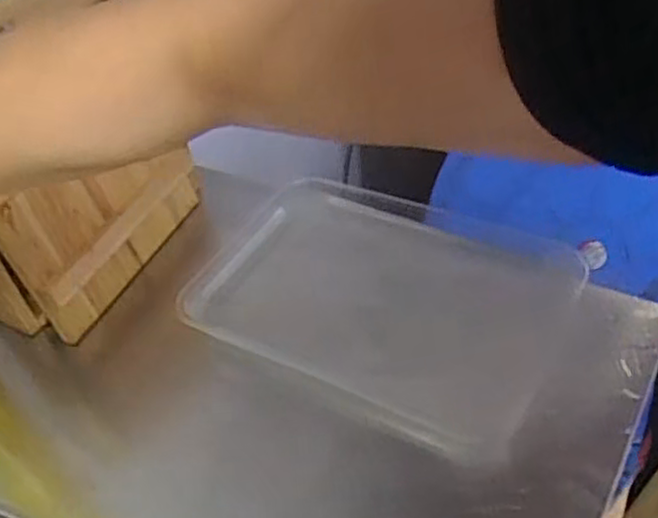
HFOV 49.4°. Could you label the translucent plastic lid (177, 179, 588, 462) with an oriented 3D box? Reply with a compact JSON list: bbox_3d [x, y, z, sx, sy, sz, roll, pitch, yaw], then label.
[{"bbox_3d":[0.057,0.034,0.855,0.415,0.030,0.310,18,49,24],"label":"translucent plastic lid"}]

